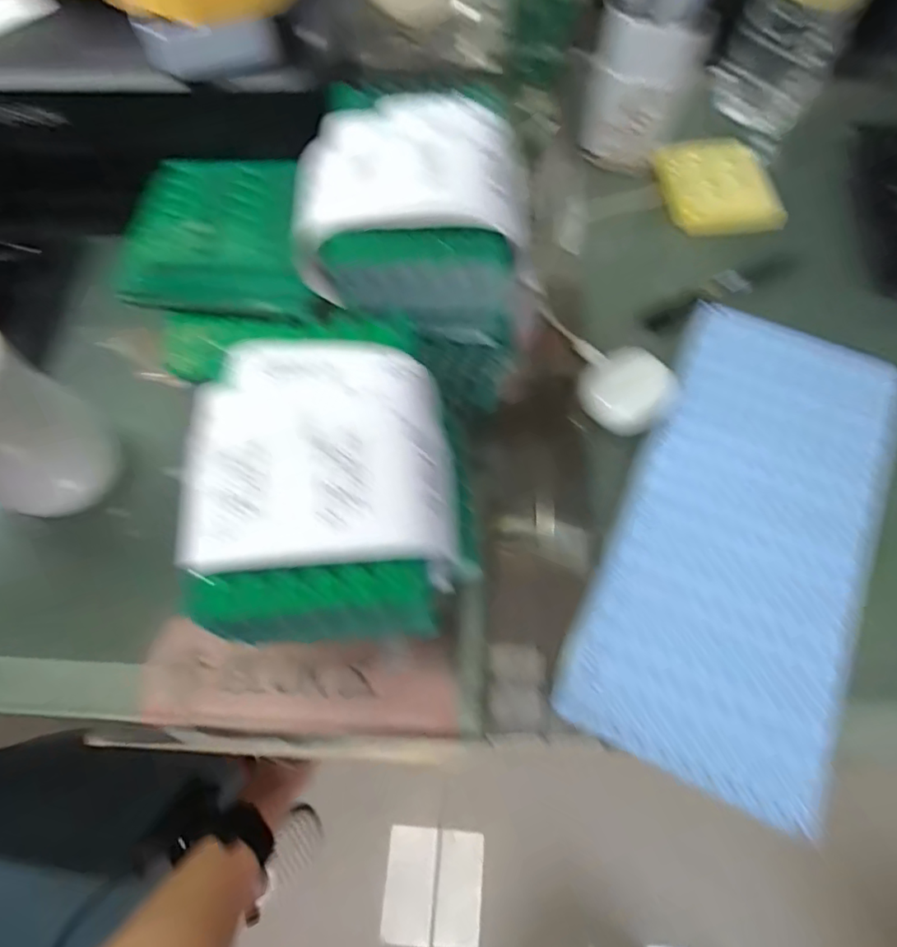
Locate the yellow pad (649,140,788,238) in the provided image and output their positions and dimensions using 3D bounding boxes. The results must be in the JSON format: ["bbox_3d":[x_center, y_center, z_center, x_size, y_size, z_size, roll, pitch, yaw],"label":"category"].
[{"bbox_3d":[0.216,-0.233,0.442,0.089,0.017,0.090,-11,69,-4],"label":"yellow pad"}]

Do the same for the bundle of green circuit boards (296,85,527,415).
[{"bbox_3d":[-0.022,-0.135,0.321,0.119,0.108,0.139,-1,69,0],"label":"bundle of green circuit boards"}]

